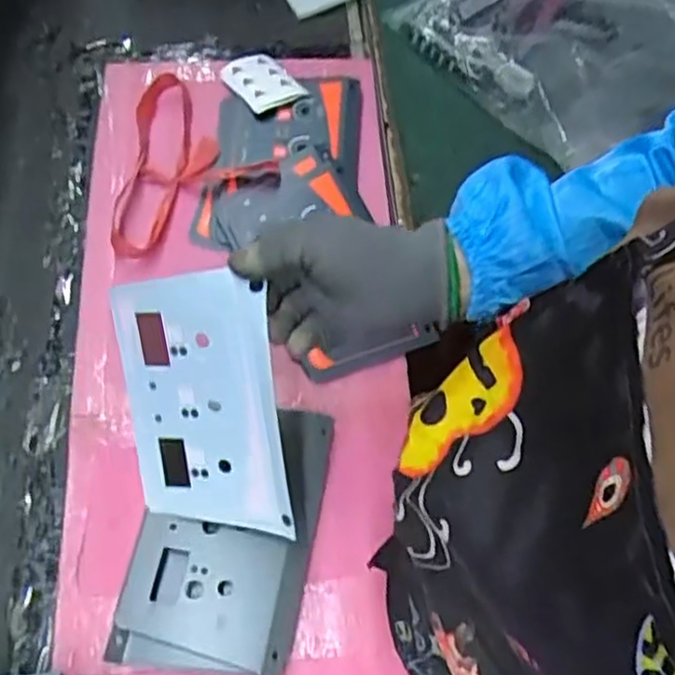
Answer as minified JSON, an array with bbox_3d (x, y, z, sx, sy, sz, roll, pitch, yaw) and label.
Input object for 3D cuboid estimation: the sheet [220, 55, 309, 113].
[{"bbox_3d":[-0.075,-0.257,0.750,0.059,0.016,0.082,-30,70,-17],"label":"sheet"}]

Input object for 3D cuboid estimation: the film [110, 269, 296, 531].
[{"bbox_3d":[-0.098,0.047,0.533,0.117,0.013,0.186,-1,106,19],"label":"film"}]

